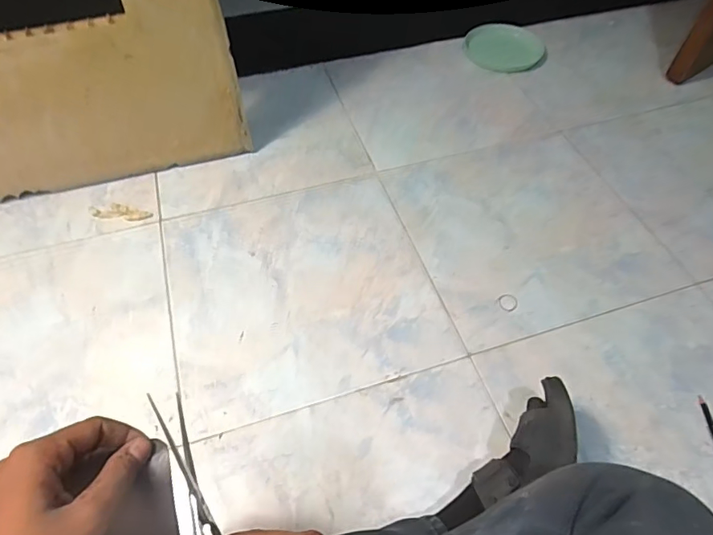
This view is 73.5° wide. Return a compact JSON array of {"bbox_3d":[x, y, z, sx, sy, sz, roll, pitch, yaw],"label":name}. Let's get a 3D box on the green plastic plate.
[{"bbox_3d":[0.349,-0.522,1.128,0.175,0.021,0.161,0,55,1],"label":"green plastic plate"}]

